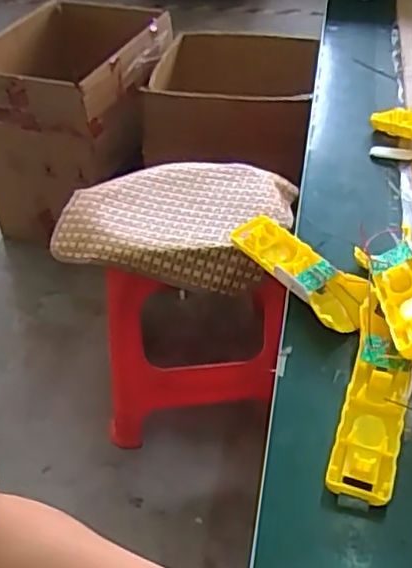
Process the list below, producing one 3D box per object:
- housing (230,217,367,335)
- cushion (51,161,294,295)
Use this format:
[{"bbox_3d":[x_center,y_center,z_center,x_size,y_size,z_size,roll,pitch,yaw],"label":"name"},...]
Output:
[{"bbox_3d":[0.083,-0.016,0.596,0.047,0.027,0.162,-26,48,-22],"label":"housing"},{"bbox_3d":[-0.060,-0.121,1.209,0.366,0.077,0.319,9,44,13],"label":"cushion"}]

